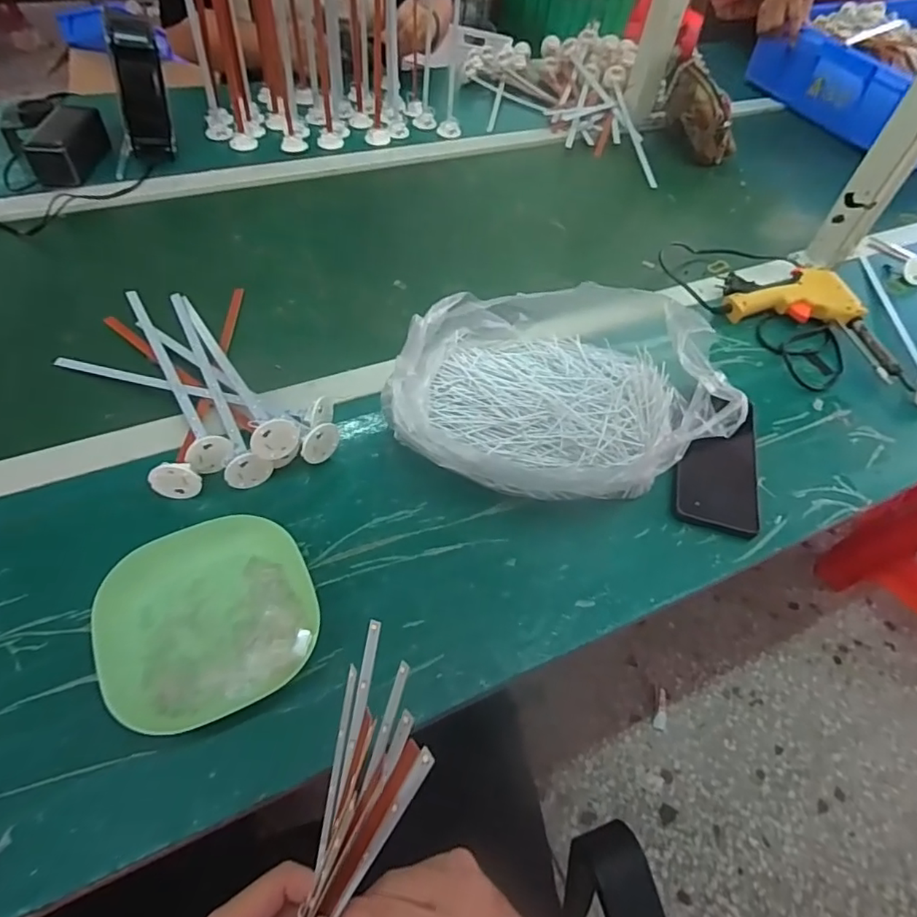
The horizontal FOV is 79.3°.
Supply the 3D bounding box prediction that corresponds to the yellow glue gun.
[{"bbox_3d":[0.432,-0.180,0.671,0.203,0.041,0.129,29,56,15],"label":"yellow glue gun"}]

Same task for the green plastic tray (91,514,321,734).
[{"bbox_3d":[-0.181,0.114,0.406,0.140,0.030,0.137,-18,57,-18],"label":"green plastic tray"}]

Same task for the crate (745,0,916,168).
[{"bbox_3d":[0.949,-0.774,1.111,0.594,0.133,0.381,-20,58,-19],"label":"crate"}]

